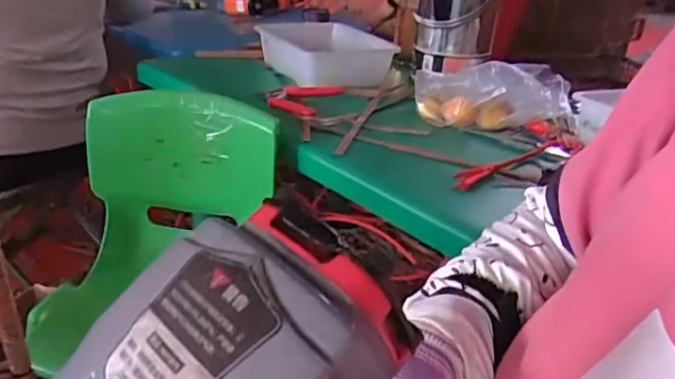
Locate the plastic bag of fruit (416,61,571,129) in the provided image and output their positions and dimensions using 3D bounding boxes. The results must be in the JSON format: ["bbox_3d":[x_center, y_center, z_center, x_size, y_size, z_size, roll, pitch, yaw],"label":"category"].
[{"bbox_3d":[0.263,-0.154,0.946,0.254,0.097,0.128,1,27,-4],"label":"plastic bag of fruit"}]

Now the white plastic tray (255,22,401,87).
[{"bbox_3d":[-0.023,-0.281,1.168,0.211,0.063,0.246,-9,30,-23],"label":"white plastic tray"}]

